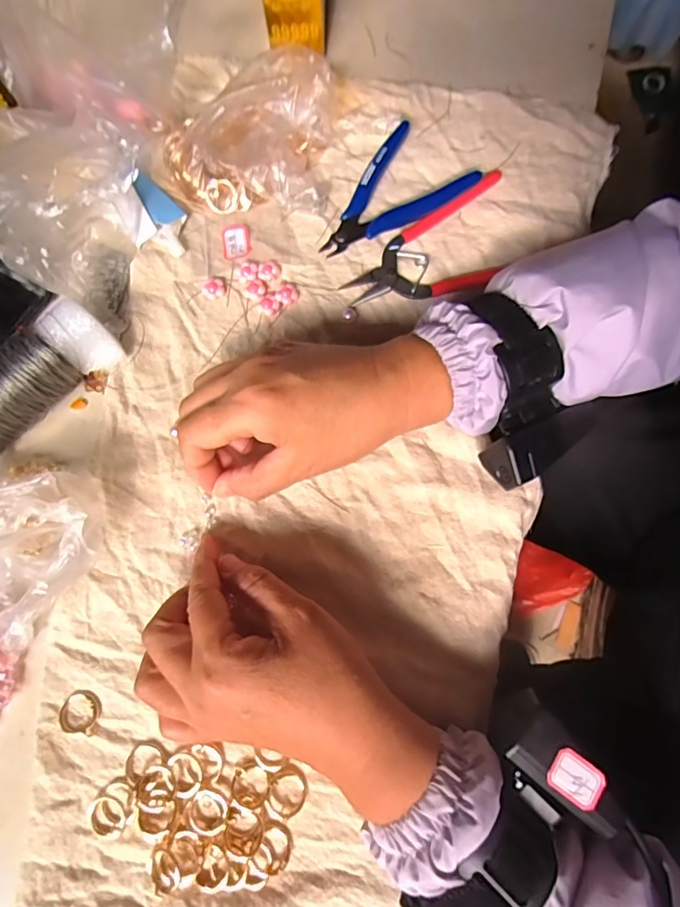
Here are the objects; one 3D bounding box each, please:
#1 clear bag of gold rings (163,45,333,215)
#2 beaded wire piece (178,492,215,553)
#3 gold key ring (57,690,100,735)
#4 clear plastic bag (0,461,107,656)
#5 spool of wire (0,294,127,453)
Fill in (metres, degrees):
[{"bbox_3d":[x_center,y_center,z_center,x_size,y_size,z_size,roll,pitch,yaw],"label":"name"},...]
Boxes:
[{"bbox_3d":[-0.070,-0.234,0.352,0.125,0.048,0.111,3,77,2],"label":"clear bag of gold rings"},{"bbox_3d":[-0.088,0.044,0.311,0.015,0.004,0.036,23,78,7],"label":"beaded wire piece"},{"bbox_3d":[-0.152,0.151,0.286,0.023,0.004,0.023,0,77,2],"label":"gold key ring"},{"bbox_3d":[-0.193,0.053,0.290,0.096,0.043,0.102,29,79,8],"label":"clear plastic bag"},{"bbox_3d":[-0.215,-0.018,0.306,0.039,0.044,0.177,39,81,10],"label":"spool of wire"}]

